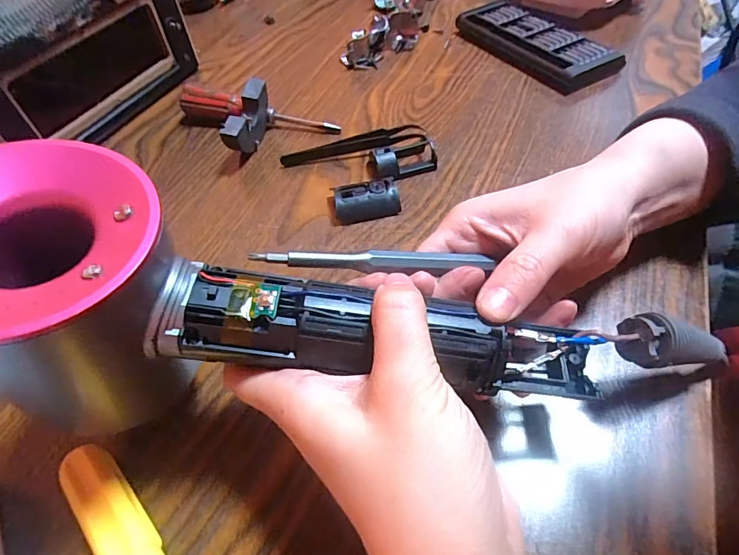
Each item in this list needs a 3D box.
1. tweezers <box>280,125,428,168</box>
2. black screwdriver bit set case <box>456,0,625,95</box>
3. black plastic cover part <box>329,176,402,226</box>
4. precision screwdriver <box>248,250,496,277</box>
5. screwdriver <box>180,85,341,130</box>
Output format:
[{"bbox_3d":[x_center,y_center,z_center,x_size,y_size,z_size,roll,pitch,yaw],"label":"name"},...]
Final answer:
[{"bbox_3d":[-0.012,-0.101,0.339,0.111,0.013,0.012,-12,52,-6],"label":"tweezers"},{"bbox_3d":[0.154,-0.221,0.418,0.074,0.021,0.160,-30,56,-19],"label":"black screwdriver bit set case"},{"bbox_3d":[-0.002,-0.053,0.300,0.043,0.014,0.028,-11,52,-5],"label":"black plastic cover part"},{"bbox_3d":[0.002,-0.007,0.189,0.101,0.005,0.007,1,50,-13],"label":"precision screwdriver"},{"bbox_3d":[-0.096,-0.136,0.365,0.138,0.021,0.023,13,53,14],"label":"screwdriver"}]

